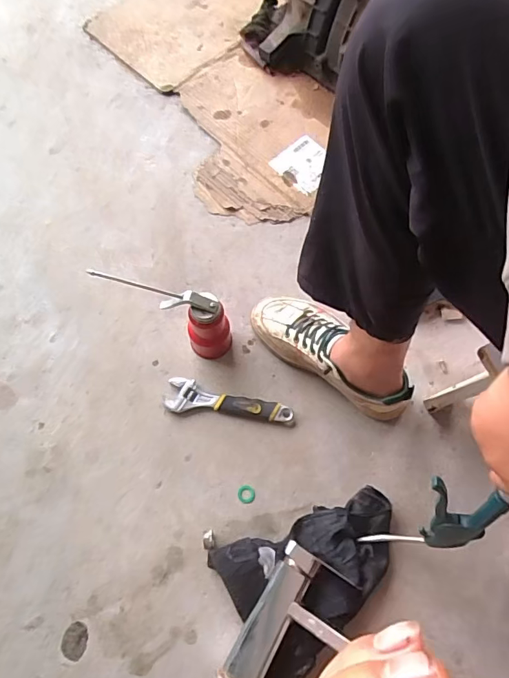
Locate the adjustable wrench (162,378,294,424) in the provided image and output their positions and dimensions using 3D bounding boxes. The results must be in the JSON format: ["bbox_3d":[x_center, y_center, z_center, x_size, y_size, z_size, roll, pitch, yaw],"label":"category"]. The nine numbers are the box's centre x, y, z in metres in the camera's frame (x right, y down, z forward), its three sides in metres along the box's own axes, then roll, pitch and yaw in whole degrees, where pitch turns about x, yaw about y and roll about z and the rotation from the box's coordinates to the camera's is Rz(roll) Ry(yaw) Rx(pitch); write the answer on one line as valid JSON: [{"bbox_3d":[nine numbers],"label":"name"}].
[{"bbox_3d":[-0.038,0.096,0.675,0.187,0.013,0.049,9,71,3],"label":"adjustable wrench"}]

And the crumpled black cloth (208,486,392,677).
[{"bbox_3d":[0.086,0.290,0.583,0.251,0.058,0.170,-31,73,-10],"label":"crumpled black cloth"}]

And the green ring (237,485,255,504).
[{"bbox_3d":[-0.012,0.220,0.635,0.025,0.004,0.025,0,71,0],"label":"green ring"}]

